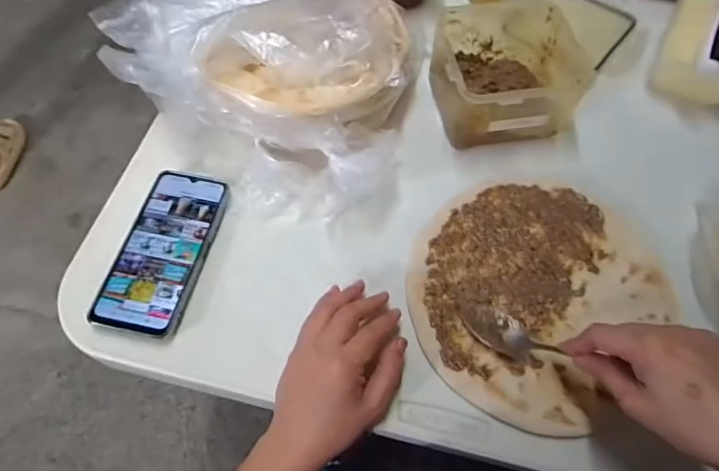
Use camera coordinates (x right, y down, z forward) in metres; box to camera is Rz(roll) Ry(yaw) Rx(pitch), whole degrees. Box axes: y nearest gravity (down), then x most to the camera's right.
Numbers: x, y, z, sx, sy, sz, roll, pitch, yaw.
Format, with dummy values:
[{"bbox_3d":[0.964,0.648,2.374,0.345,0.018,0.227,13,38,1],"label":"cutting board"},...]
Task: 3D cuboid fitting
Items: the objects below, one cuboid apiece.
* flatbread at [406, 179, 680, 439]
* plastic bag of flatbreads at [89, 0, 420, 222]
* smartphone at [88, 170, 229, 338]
[{"bbox_3d":[0.161,0.044,0.415,0.214,0.017,0.238,41,71,17],"label":"flatbread"},{"bbox_3d":[-0.072,-0.187,0.474,0.317,0.104,0.281,41,70,17],"label":"plastic bag of flatbreads"},{"bbox_3d":[-0.189,0.013,0.427,0.079,0.017,0.165,9,65,3],"label":"smartphone"}]

